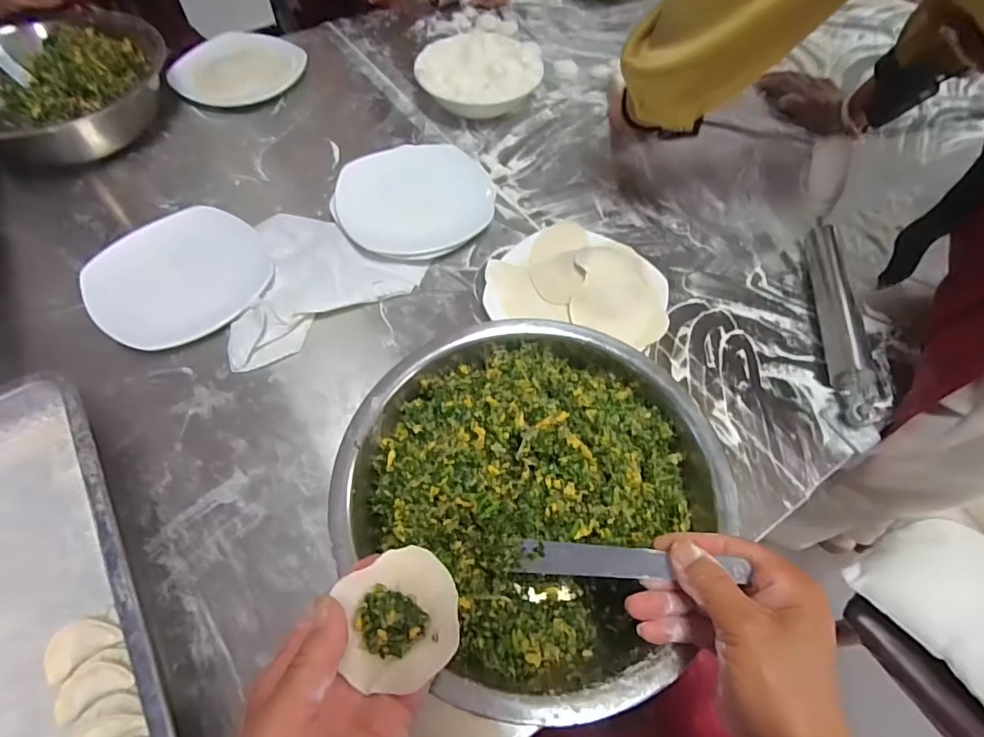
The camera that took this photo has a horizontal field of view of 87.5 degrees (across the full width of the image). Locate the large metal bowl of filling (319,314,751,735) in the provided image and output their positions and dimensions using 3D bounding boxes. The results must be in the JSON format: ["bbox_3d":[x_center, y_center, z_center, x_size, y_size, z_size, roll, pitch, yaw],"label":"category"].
[{"bbox_3d":[0.030,0.093,0.405,0.267,0.104,0.273,1,58,-2],"label":"large metal bowl of filling"}]

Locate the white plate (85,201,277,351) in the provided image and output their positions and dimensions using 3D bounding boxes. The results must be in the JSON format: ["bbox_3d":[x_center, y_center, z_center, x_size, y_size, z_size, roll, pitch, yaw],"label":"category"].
[{"bbox_3d":[-0.341,-0.101,0.565,0.178,0.024,0.166,1,58,-2],"label":"white plate"}]

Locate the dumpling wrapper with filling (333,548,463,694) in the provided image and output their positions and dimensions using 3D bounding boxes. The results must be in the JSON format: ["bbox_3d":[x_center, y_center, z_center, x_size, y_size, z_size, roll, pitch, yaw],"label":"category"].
[{"bbox_3d":[-0.052,0.141,0.291,0.066,0.011,0.069,1,58,-2],"label":"dumpling wrapper with filling"}]

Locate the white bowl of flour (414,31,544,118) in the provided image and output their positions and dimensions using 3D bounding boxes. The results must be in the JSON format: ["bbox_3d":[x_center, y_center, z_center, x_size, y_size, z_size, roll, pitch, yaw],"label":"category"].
[{"bbox_3d":[-0.021,-0.410,0.742,0.173,0.063,0.167,1,58,-2],"label":"white bowl of flour"}]

